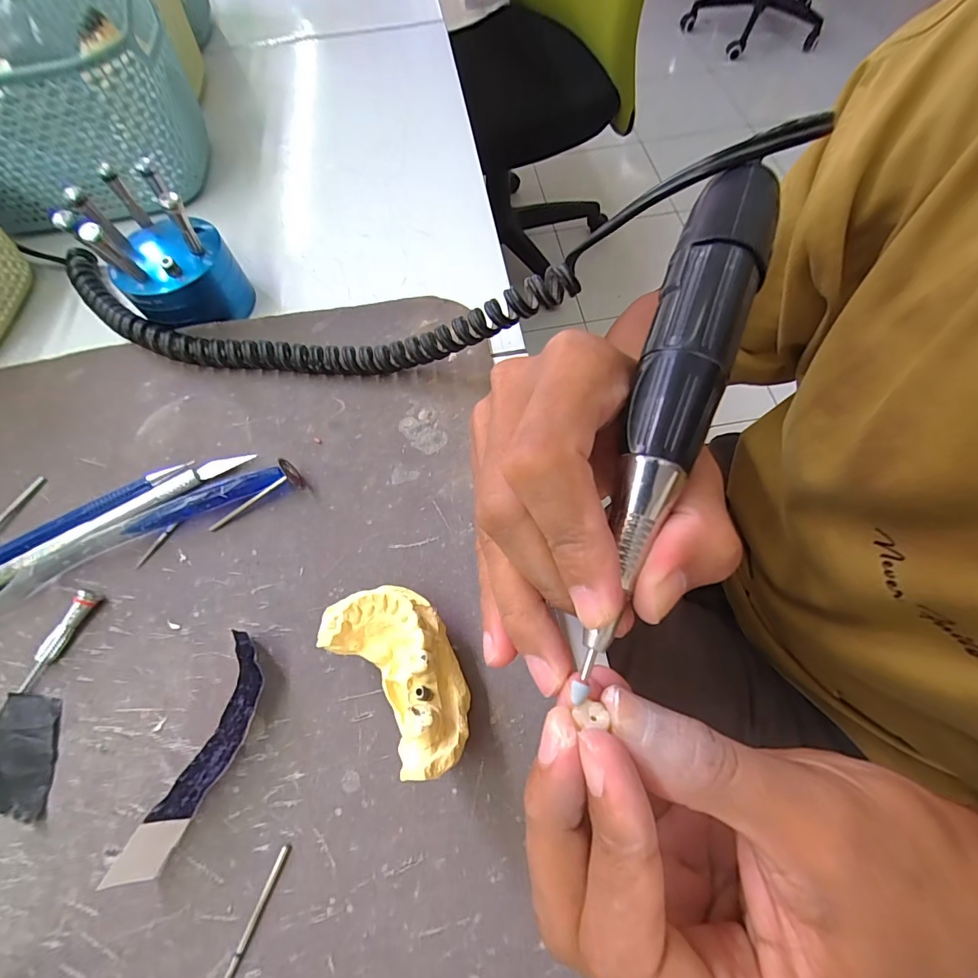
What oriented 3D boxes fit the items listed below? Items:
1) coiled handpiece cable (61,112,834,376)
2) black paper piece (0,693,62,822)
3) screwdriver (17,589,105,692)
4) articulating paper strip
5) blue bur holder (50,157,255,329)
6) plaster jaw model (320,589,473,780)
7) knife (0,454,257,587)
[{"bbox_3d":[-0.063,-0.094,0.224,0.359,0.075,0.053,-2,64,20],"label":"coiled handpiece cable"},{"bbox_3d":[-0.175,0.100,0.170,0.029,0.004,0.039,3,67,-1],"label":"black paper piece"},{"bbox_3d":[-0.177,0.062,0.185,0.007,0.008,0.041,21,68,12],"label":"screwdriver"},{"bbox_3d":[-0.101,0.094,0.161,0.016,0.017,0.079,14,66,9],"label":"articulating paper strip"},{"bbox_3d":[-0.173,-0.128,0.237,0.056,0.070,0.064,-34,68,-13],"label":"blue bur holder"},{"bbox_3d":[-0.029,0.065,0.164,0.036,0.032,0.066,-34,68,-13],"label":"plaster jaw model"},{"bbox_3d":[-0.175,0.017,0.205,0.138,0.010,0.011,-30,67,-11],"label":"knife"}]

